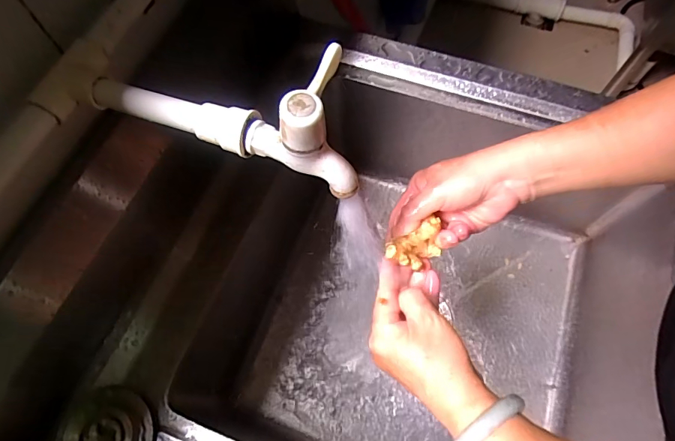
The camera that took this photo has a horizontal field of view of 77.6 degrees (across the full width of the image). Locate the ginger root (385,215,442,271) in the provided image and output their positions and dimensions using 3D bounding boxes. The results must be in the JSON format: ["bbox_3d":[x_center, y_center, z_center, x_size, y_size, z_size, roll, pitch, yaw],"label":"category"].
[{"bbox_3d":[0.073,0.025,0.390,0.056,0.017,0.032,-22,67,-8],"label":"ginger root"}]

